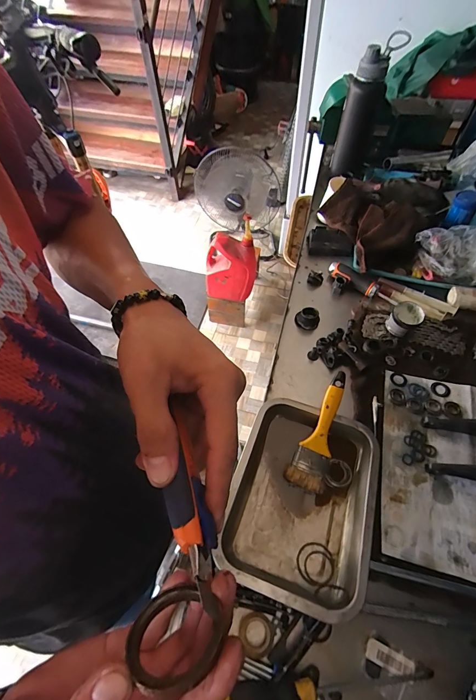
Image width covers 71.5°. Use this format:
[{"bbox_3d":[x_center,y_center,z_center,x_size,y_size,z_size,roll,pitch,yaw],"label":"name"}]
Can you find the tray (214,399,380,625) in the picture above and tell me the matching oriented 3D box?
[{"bbox_3d":[0.088,0.197,0.465,0.194,0.057,0.257,15,57,10],"label":"tray"}]

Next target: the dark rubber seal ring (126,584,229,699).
[{"bbox_3d":[-0.034,0.150,0.173,0.051,0.005,0.044,2,15,26],"label":"dark rubber seal ring"}]

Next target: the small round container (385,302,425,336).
[{"bbox_3d":[0.321,-0.057,0.643,0.053,0.050,0.055,0,56,0],"label":"small round container"}]

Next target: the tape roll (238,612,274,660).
[{"bbox_3d":[0.022,0.340,0.394,0.040,0.015,0.041,0,56,0],"label":"tape roll"}]

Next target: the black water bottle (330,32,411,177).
[{"bbox_3d":[0.331,-0.626,0.897,0.100,0.345,0.078,11,81,7],"label":"black water bottle"}]

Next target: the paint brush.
[{"bbox_3d":[0.129,0.124,0.513,0.052,0.018,0.187,21,72,14],"label":"paint brush"}]

